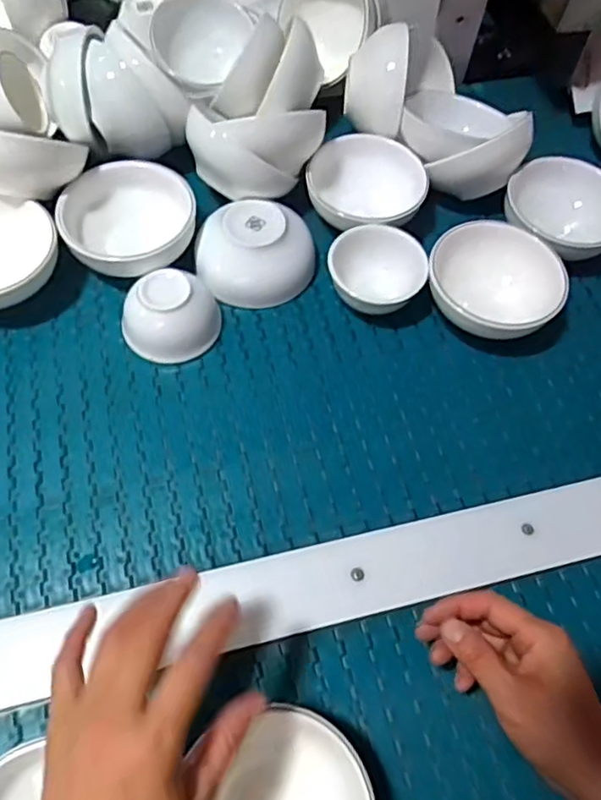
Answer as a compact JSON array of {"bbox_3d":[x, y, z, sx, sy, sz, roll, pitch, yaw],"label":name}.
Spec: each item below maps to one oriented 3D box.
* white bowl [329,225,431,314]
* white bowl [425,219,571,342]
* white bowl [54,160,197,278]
[{"bbox_3d":[0.068,-0.112,0.558,0.081,0.054,0.067,23,62,9],"label":"white bowl"},{"bbox_3d":[0.174,-0.107,0.555,0.111,0.052,0.106,2,61,-3],"label":"white bowl"},{"bbox_3d":[-0.156,-0.161,0.573,0.118,0.054,0.106,-4,62,-5],"label":"white bowl"}]

